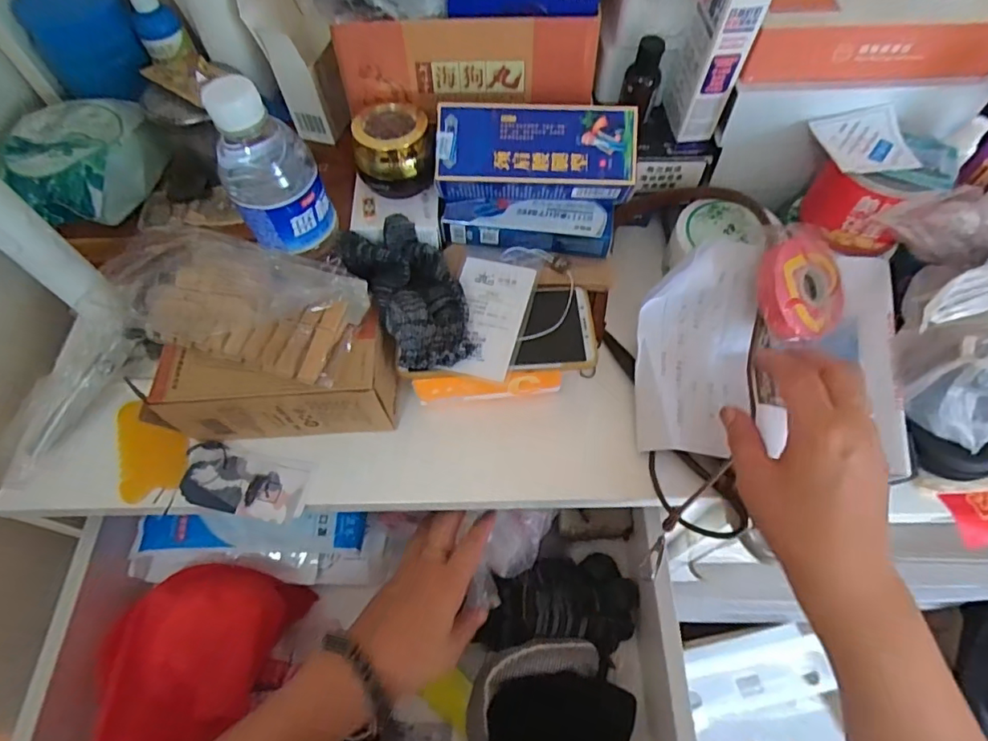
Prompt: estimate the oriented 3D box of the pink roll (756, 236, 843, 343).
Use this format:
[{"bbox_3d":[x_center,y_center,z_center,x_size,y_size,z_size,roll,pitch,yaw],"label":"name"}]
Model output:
[{"bbox_3d":[0.245,-0.065,0.422,0.076,0.014,0.078,1,86,-20],"label":"pink roll"}]

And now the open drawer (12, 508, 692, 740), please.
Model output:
[{"bbox_3d":[-0.106,0.268,0.458,0.500,0.121,0.277,-2,61,2],"label":"open drawer"}]

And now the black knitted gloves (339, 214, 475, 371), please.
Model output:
[{"bbox_3d":[-0.063,-0.060,0.414,0.070,0.034,0.127,-28,64,-12],"label":"black knitted gloves"}]

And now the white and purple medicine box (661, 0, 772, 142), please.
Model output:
[{"bbox_3d":[0.170,-0.248,0.419,0.036,0.120,0.050,-8,61,-2],"label":"white and purple medicine box"}]

